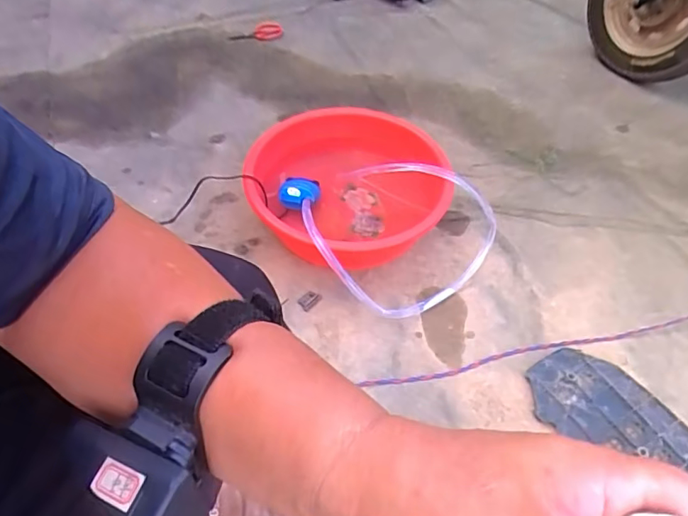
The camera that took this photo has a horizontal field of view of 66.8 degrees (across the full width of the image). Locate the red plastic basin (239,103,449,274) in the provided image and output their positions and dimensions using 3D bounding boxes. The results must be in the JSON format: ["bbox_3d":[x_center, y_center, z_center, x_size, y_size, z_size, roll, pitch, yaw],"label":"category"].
[{"bbox_3d":[0.002,-0.126,1.036,0.369,0.163,0.390,0,50,0],"label":"red plastic basin"}]

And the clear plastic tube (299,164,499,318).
[{"bbox_3d":[0.100,-0.063,0.985,0.323,0.145,0.337,0,50,0],"label":"clear plastic tube"}]

